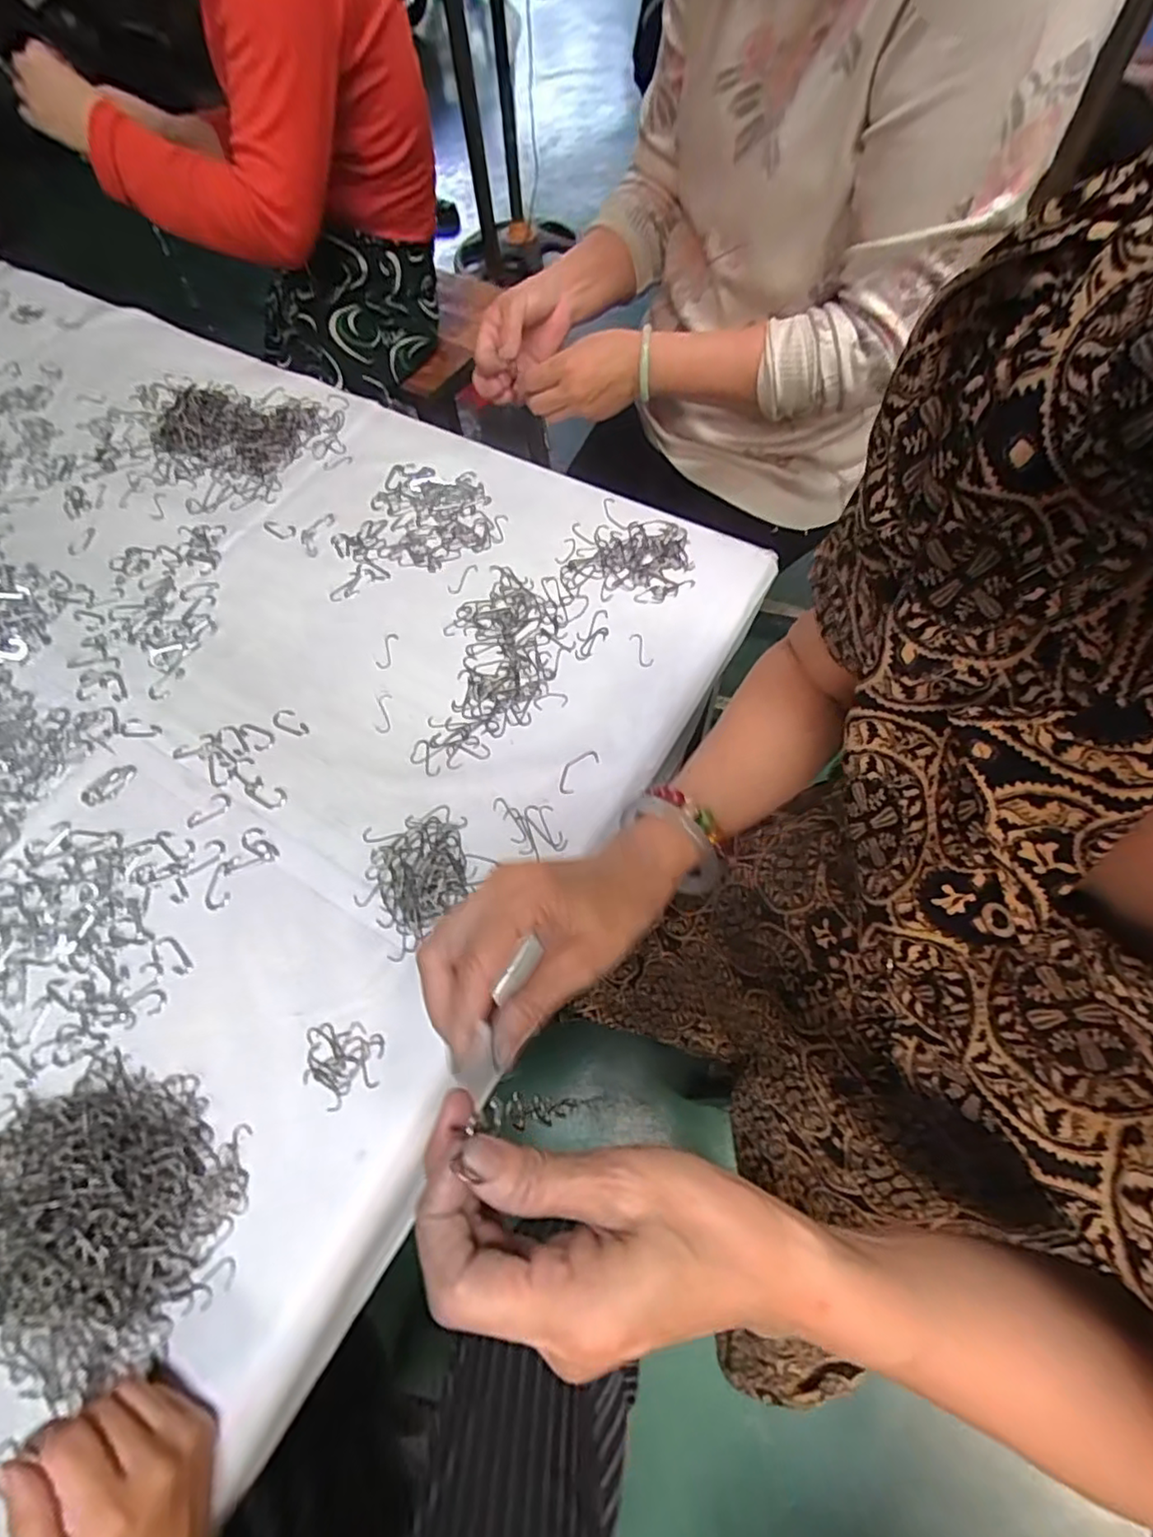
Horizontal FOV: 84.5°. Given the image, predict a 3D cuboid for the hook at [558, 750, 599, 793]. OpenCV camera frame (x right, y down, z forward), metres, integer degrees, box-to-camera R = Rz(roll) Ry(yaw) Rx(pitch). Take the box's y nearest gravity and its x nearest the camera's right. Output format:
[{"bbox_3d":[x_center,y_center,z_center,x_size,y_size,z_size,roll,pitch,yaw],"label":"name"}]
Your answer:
[{"bbox_3d":[0.001,0.001,0.508,0.018,0.004,0.044,35,71,17],"label":"hook"}]

